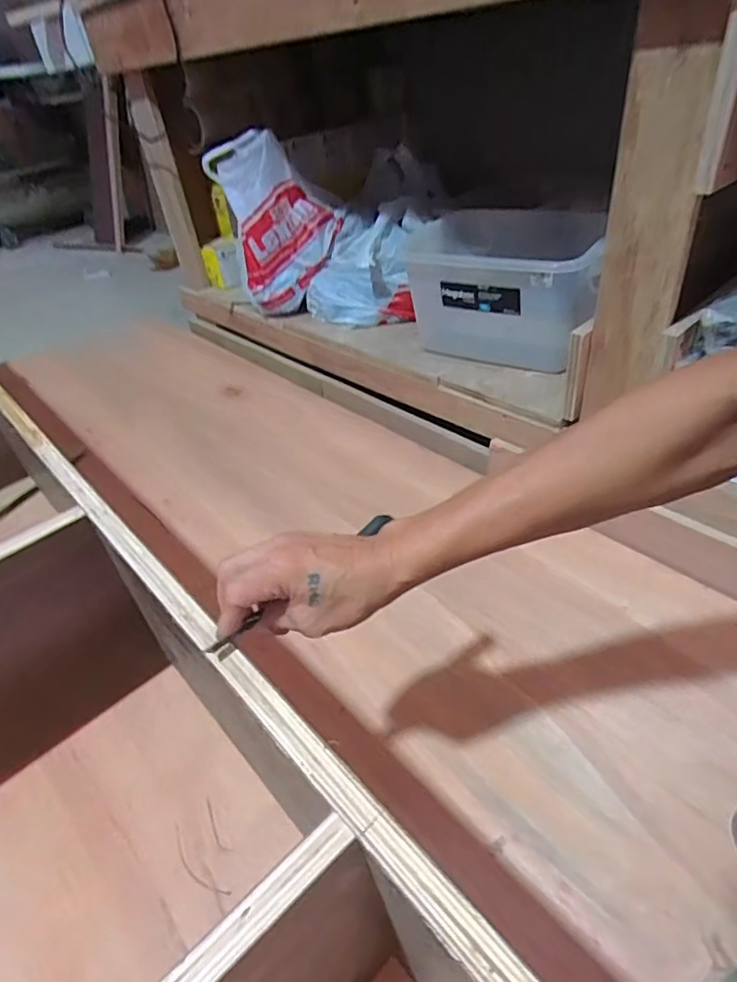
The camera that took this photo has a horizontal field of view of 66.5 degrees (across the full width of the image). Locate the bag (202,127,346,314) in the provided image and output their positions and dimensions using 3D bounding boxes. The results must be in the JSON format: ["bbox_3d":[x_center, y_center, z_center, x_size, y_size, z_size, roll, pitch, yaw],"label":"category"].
[{"bbox_3d":[-0.192,-0.581,1.226,0.260,0.311,0.157,-11,38,-4],"label":"bag"}]

